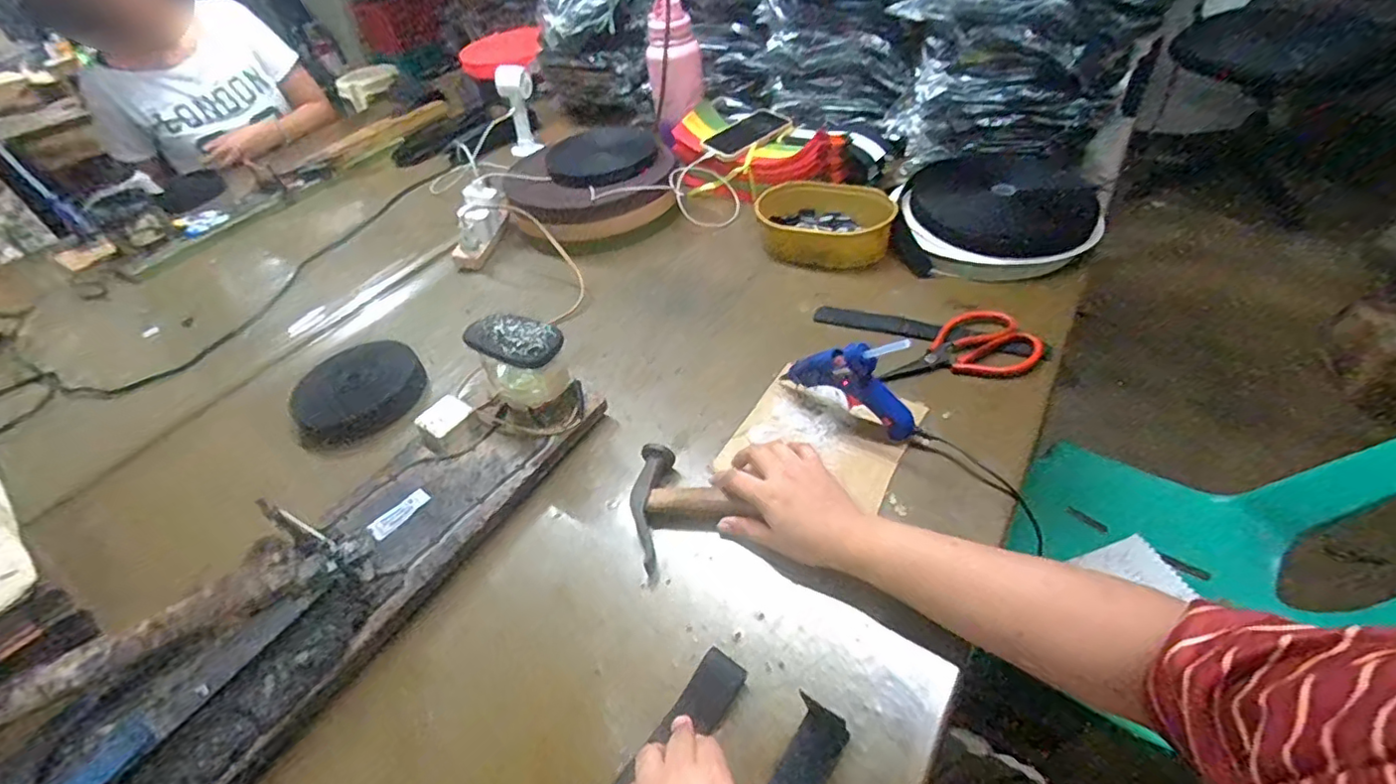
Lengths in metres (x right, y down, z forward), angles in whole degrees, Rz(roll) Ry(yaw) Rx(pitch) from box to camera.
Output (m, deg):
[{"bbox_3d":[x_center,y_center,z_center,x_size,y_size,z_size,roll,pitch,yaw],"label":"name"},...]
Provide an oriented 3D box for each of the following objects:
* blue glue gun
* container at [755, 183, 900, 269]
[{"bbox_3d":[0.144,-0.017,0.562,0.136,0.116,0.024,21,51,28],"label":"blue glue gun"},{"bbox_3d":[0.172,-0.236,0.825,0.199,0.063,0.113,14,48,20],"label":"container"}]

